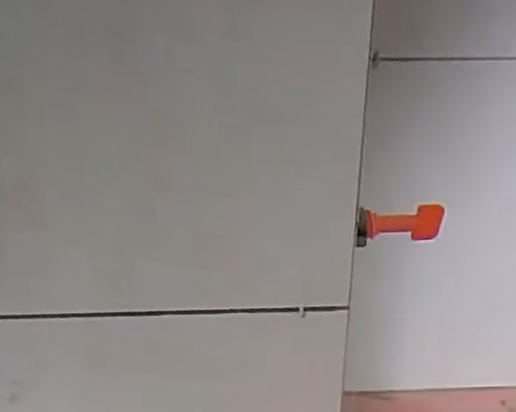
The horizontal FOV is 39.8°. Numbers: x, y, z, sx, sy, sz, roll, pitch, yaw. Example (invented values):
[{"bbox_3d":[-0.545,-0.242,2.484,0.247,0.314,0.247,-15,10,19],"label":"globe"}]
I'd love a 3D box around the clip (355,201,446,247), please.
[{"bbox_3d":[0.073,0.009,0.374,0.047,0.021,0.012,-7,29,-15],"label":"clip"}]

